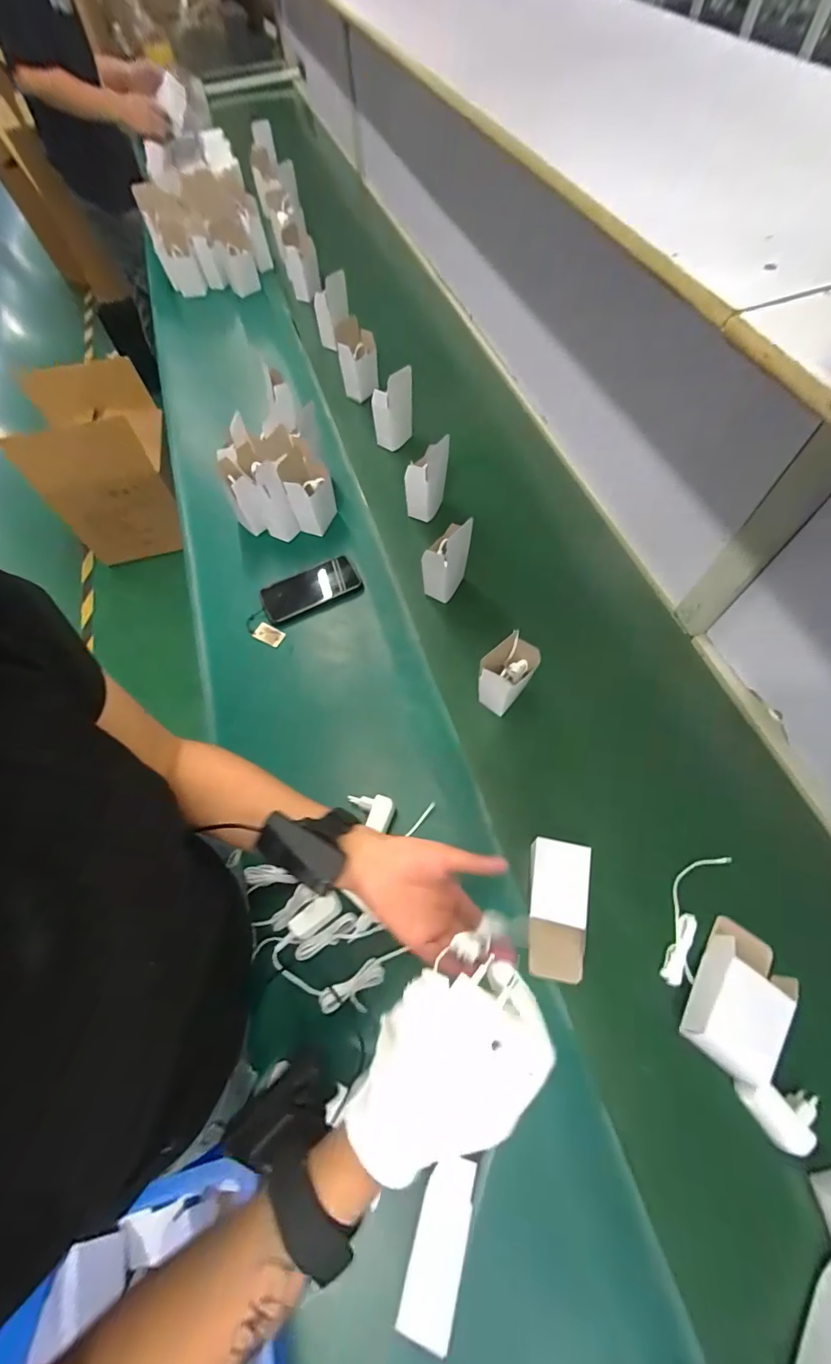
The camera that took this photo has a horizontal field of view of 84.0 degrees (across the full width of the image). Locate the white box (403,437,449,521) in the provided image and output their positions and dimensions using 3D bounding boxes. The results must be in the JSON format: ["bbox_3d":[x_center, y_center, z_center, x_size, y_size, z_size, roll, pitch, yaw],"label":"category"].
[{"bbox_3d":[0.023,-0.354,0.831,0.060,0.140,0.072,26,65,15],"label":"white box"}]

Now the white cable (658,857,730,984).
[{"bbox_3d":[0.324,0.275,0.547,0.040,0.019,0.160,27,65,15],"label":"white cable"}]

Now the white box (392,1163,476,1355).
[{"bbox_3d":[0.020,0.479,0.392,0.042,0.016,0.111,14,63,9],"label":"white box"}]

